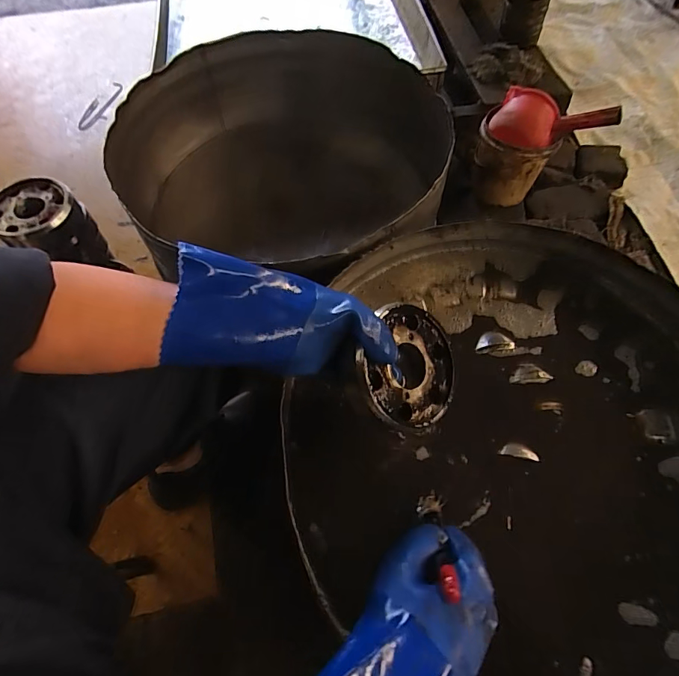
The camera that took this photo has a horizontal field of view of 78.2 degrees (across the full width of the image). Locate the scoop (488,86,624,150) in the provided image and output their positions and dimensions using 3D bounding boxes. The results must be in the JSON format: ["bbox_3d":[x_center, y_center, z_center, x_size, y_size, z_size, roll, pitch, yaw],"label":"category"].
[{"bbox_3d":[0.456,-0.463,0.915,0.242,0.089,0.120,28,67,14],"label":"scoop"}]

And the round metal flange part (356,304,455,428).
[{"bbox_3d":[0.071,0.029,0.423,0.112,0.016,0.122,8,76,-32],"label":"round metal flange part"}]

